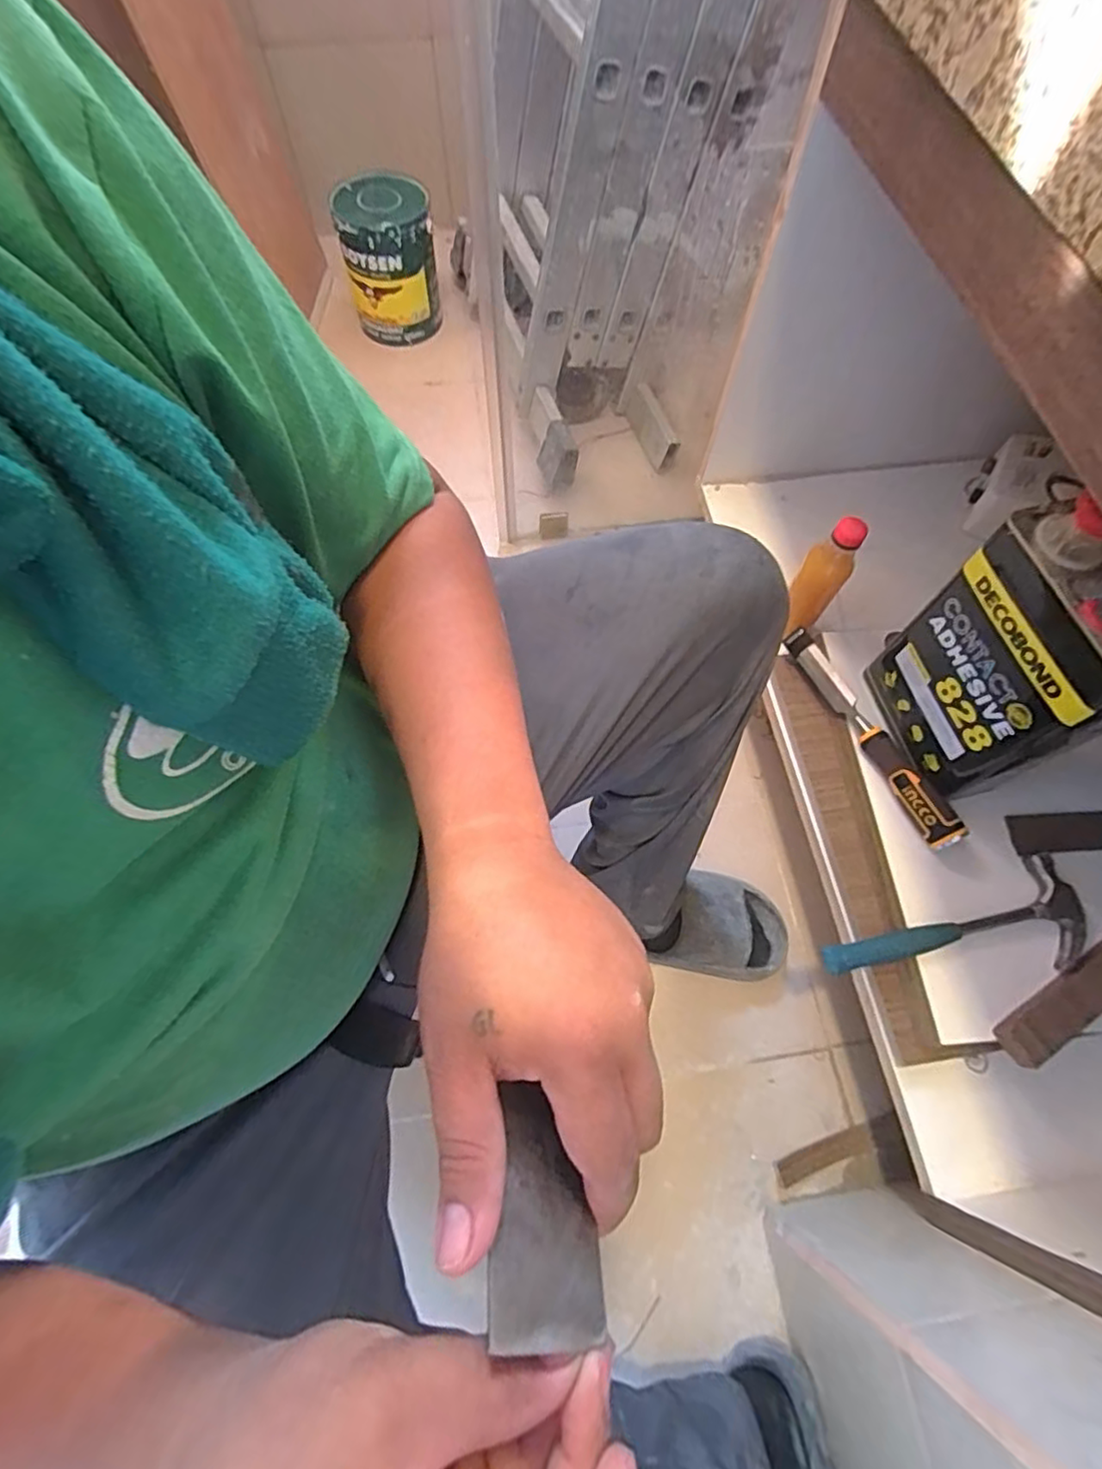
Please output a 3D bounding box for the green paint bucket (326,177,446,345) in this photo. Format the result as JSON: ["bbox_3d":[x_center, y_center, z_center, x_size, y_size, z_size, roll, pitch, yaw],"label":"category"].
[{"bbox_3d":[-0.300,-0.892,1.181,0.163,0.206,0.166,0,66,0],"label":"green paint bucket"}]

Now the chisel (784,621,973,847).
[{"bbox_3d":[0.338,-0.003,0.670,0.027,0.043,0.272,-22,66,-8],"label":"chisel"}]

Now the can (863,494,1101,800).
[{"bbox_3d":[0.402,-0.061,0.560,0.086,0.230,0.180,-15,67,-7],"label":"can"}]

